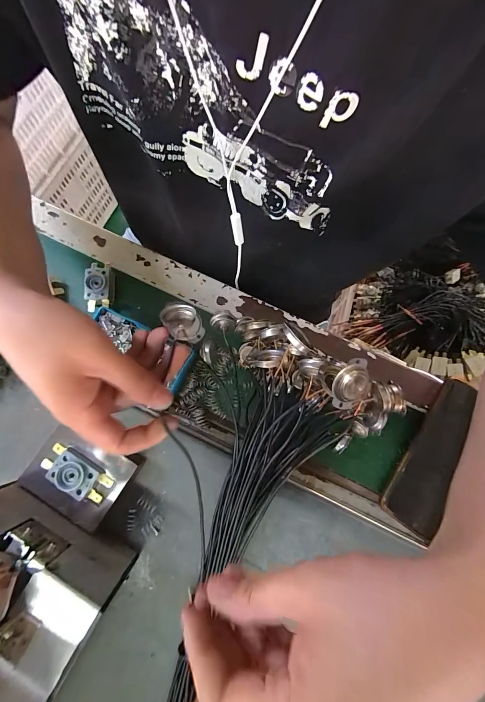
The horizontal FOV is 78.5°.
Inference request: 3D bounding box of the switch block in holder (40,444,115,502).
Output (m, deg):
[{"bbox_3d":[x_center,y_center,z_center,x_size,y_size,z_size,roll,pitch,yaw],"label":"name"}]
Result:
[{"bbox_3d":[-0.141,0.103,0.250,0.057,0.014,0.028,34,78,6],"label":"switch block in holder"}]

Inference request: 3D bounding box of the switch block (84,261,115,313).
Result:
[{"bbox_3d":[-0.163,-0.074,0.337,0.027,0.017,0.058,-2,77,-2],"label":"switch block"}]

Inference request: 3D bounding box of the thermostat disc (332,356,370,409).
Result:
[{"bbox_3d":[0.076,0.023,0.203,0.020,0.020,0.034,24,77,4],"label":"thermostat disc"}]

